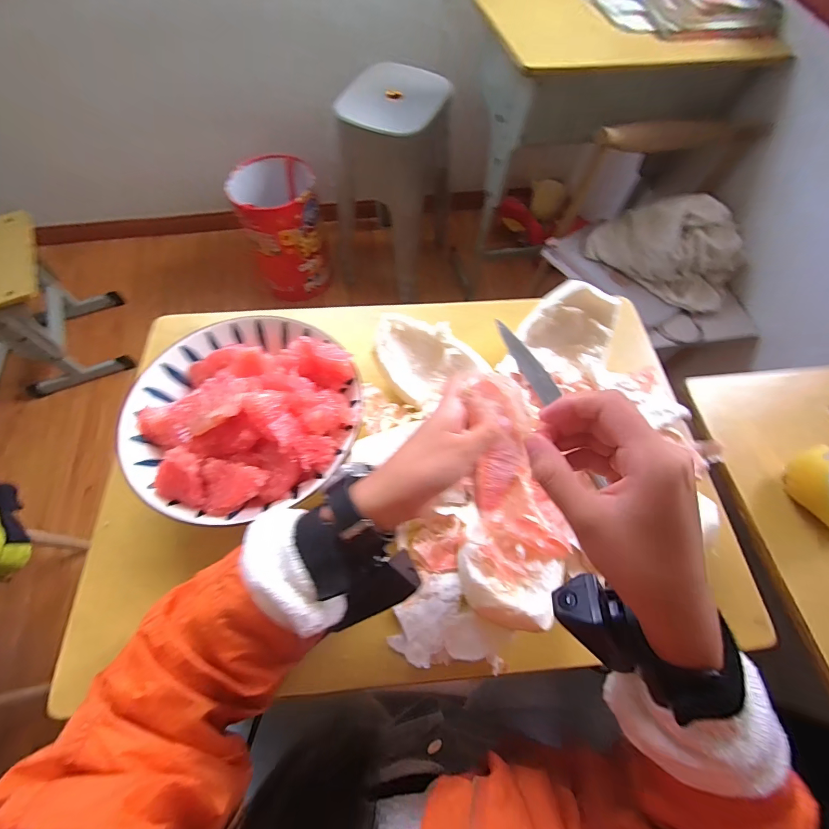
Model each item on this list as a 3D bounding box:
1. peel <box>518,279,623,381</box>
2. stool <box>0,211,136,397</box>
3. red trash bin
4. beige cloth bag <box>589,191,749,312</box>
[{"bbox_3d":[0.171,-0.091,0.406,0.091,0.046,0.096,41,70,15],"label":"peel"},{"bbox_3d":[-1.132,-0.317,1.147,0.314,0.360,0.318,-28,70,-15],"label":"stool"},{"bbox_3d":[-0.441,-0.624,1.323,0.250,0.358,0.258,-14,67,-9],"label":"red trash bin"},{"bbox_3d":[0.623,-0.410,0.921,0.188,0.153,0.339,-41,74,-18],"label":"beige cloth bag"}]

